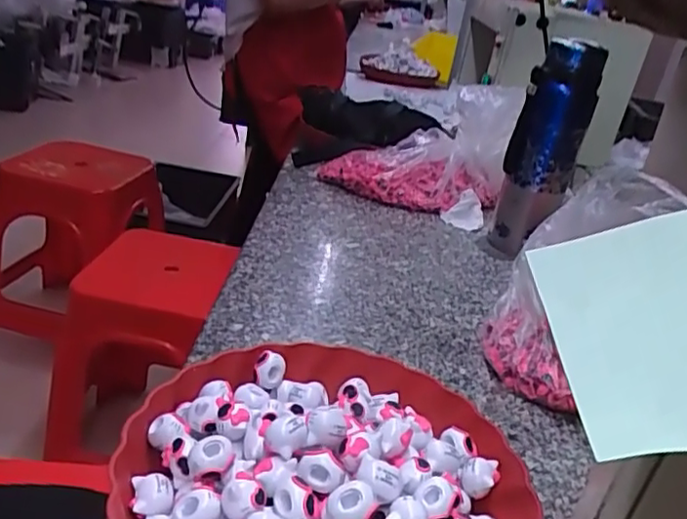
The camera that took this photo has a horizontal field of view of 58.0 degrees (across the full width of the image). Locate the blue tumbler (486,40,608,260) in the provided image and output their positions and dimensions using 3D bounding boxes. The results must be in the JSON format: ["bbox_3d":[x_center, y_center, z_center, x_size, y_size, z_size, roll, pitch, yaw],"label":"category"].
[{"bbox_3d":[0.256,-0.135,0.791,0.070,0.266,0.065,-13,34,-39],"label":"blue tumbler"}]

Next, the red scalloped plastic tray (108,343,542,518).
[{"bbox_3d":[-0.005,0.131,0.372,0.246,0.068,0.238,-10,32,-35],"label":"red scalloped plastic tray"}]

